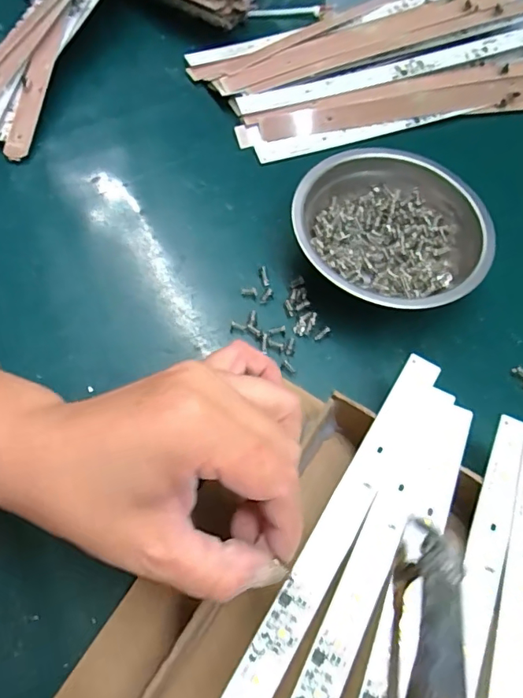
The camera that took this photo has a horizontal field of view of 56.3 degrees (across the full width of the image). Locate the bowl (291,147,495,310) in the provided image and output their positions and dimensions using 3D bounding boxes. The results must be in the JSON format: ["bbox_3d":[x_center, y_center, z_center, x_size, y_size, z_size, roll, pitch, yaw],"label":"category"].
[{"bbox_3d":[0.088,-0.077,0.332,0.116,0.039,0.125,1,65,-2],"label":"bowl"}]

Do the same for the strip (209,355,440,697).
[{"bbox_3d":[0.013,0.111,0.214,0.021,0.004,0.276,30,65,14],"label":"strip"}]

